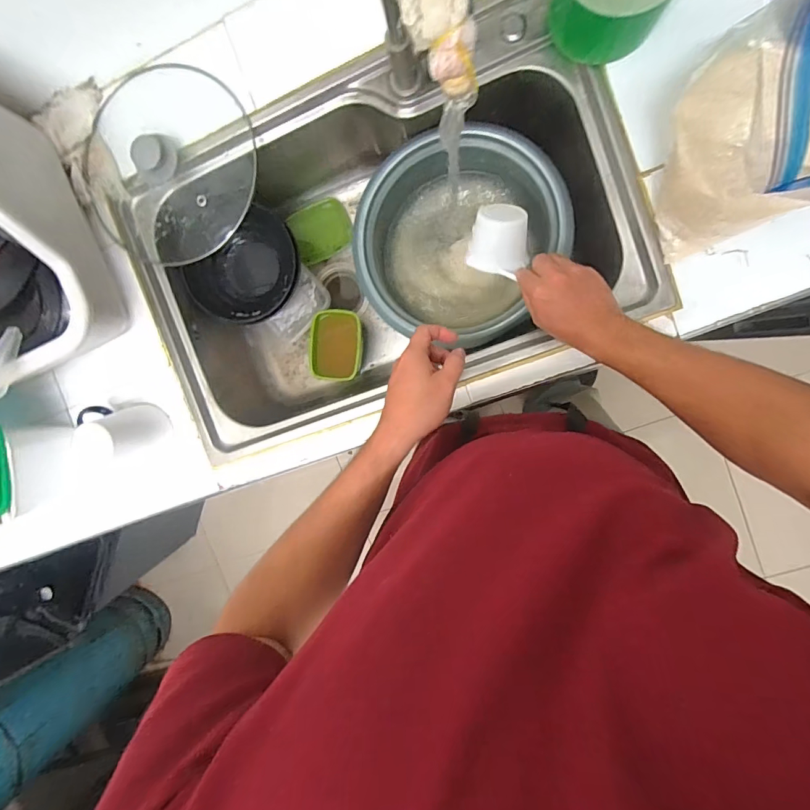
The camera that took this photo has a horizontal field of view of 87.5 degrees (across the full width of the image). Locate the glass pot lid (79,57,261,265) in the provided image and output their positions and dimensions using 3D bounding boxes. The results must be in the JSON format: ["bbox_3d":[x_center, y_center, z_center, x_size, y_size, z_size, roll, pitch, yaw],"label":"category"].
[{"bbox_3d":[-0.325,-0.326,0.573,0.243,0.054,0.238,1,97,7],"label":"glass pot lid"}]

